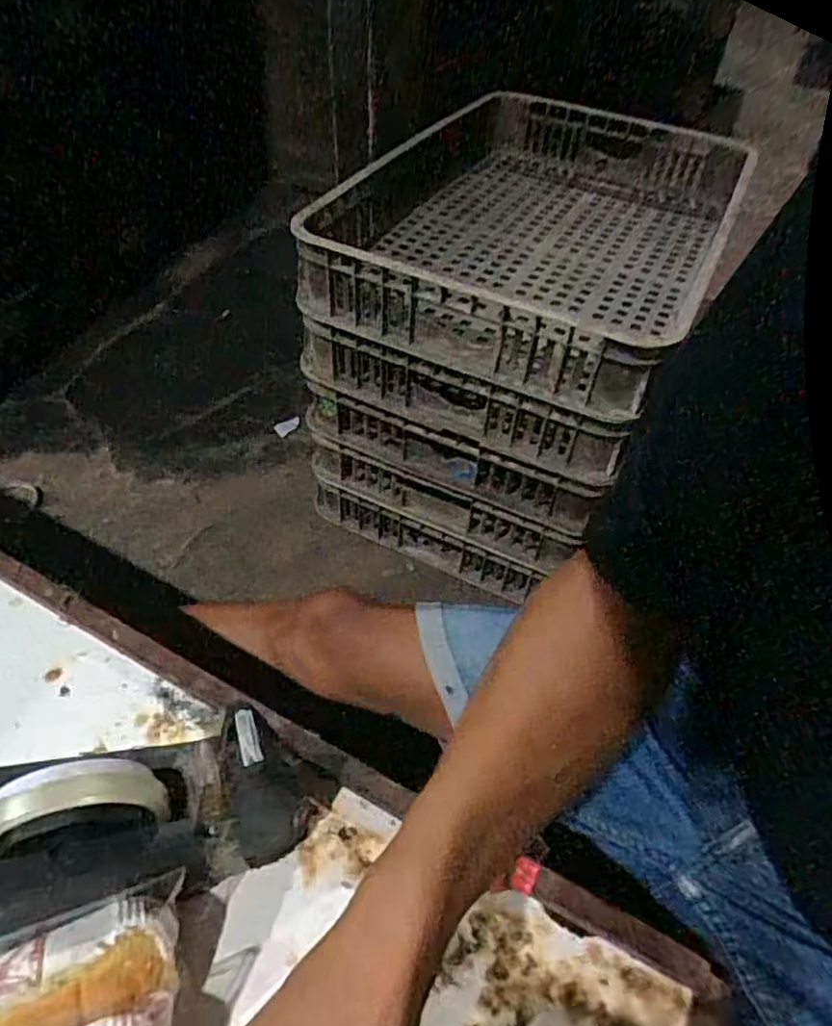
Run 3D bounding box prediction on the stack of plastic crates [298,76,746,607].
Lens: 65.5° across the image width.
[{"bbox_3d":[0.159,-0.249,0.928,0.391,0.446,0.570,23,50,17],"label":"stack of plastic crates"}]

